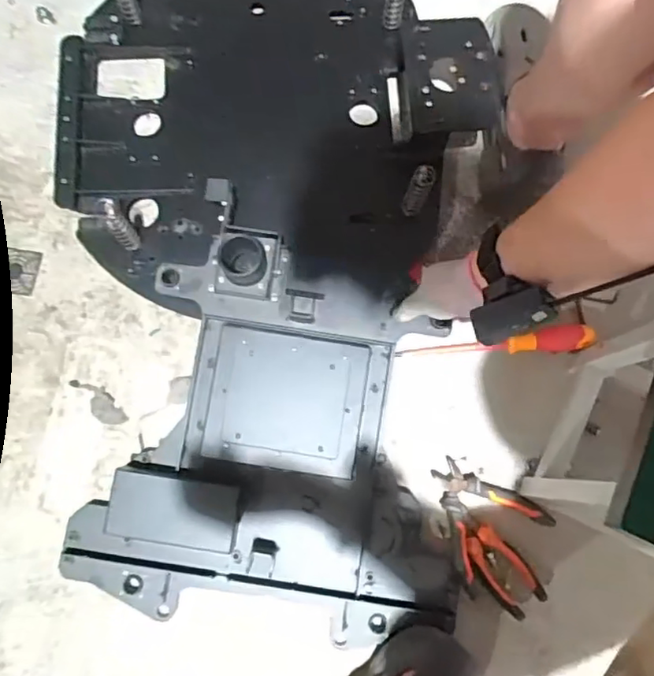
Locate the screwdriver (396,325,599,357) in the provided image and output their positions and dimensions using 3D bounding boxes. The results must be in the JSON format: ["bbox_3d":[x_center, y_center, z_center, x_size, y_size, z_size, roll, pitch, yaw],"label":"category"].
[{"bbox_3d":[0.216,0.011,0.744,0.246,0.025,0.030,-7,82,-3],"label":"screwdriver"}]

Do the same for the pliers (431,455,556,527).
[{"bbox_3d":[0.203,0.191,0.705,0.151,0.026,0.033,28,82,2],"label":"pliers"}]

